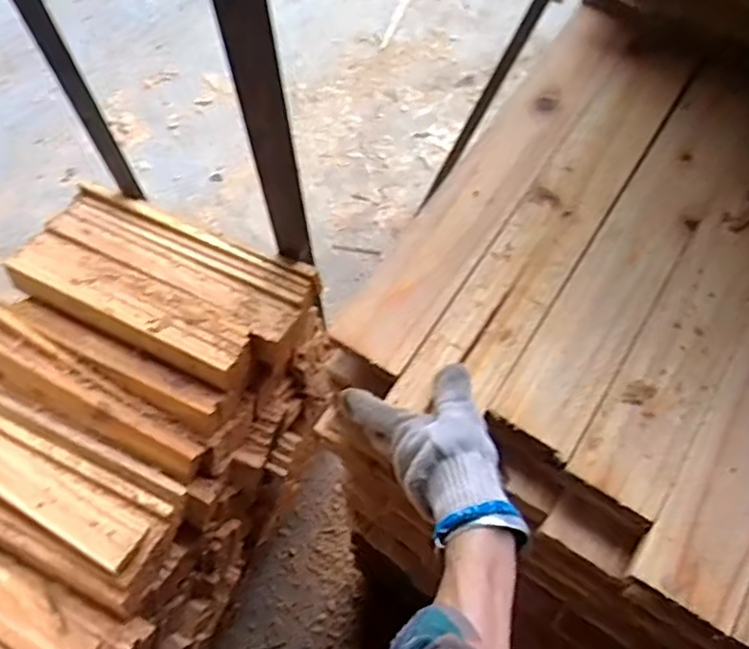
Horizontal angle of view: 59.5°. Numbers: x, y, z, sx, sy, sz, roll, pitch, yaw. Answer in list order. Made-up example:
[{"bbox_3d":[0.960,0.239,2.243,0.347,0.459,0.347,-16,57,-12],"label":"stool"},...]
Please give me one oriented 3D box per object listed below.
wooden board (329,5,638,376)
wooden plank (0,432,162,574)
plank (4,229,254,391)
[{"bbox_3d":[0.118,-0.153,0.623,0.071,0.018,0.465,31,69,15],"label":"wooden board"},{"bbox_3d":[-0.584,0.244,1.066,0.493,0.045,0.097,24,68,12],"label":"wooden plank"},{"bbox_3d":[-0.455,-0.040,1.201,0.497,0.049,0.141,23,67,12],"label":"plank"}]

